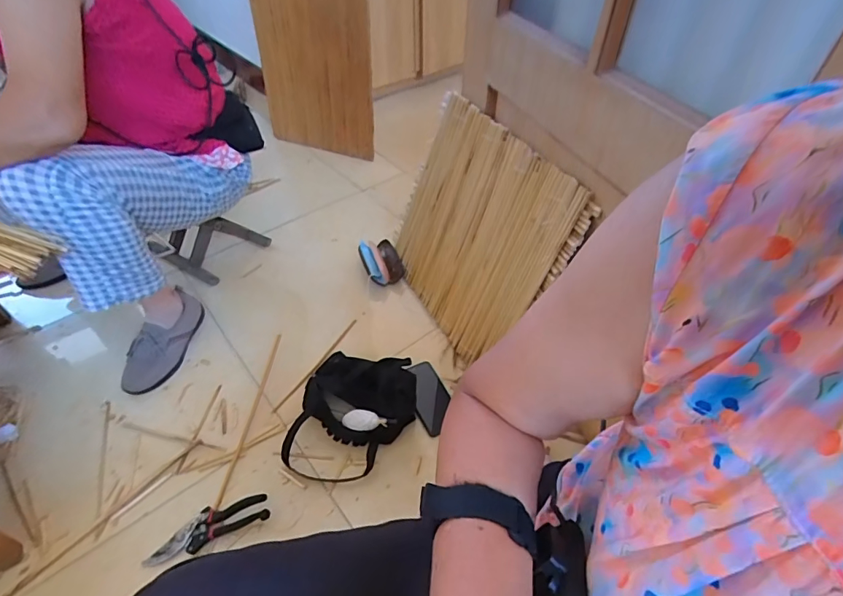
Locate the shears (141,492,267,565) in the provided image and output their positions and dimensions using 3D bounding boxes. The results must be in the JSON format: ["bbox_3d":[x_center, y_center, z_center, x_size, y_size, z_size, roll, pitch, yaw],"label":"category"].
[{"bbox_3d":[-0.351,0.376,0.739,0.190,0.015,0.055,-19,50,-17],"label":"shears"}]

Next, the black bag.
[{"bbox_3d":[-0.126,0.216,0.865,0.228,0.082,0.254,6,47,5],"label":"black bag"}]

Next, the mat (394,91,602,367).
[{"bbox_3d":[0.093,-0.148,0.973,0.028,0.443,0.515,1,40,-29],"label":"mat"}]

